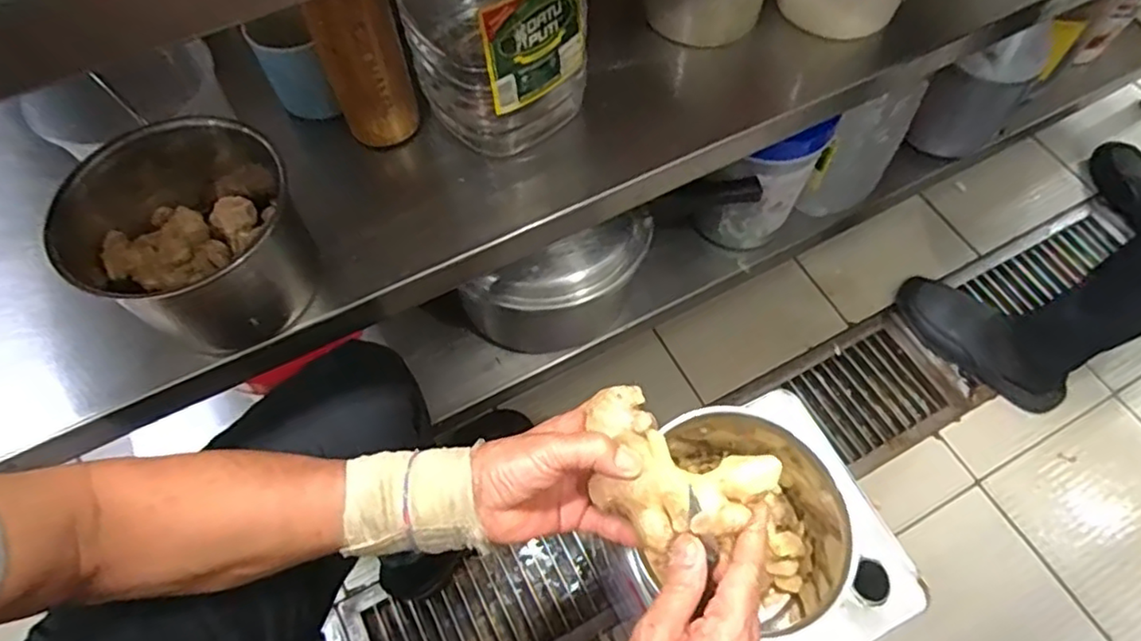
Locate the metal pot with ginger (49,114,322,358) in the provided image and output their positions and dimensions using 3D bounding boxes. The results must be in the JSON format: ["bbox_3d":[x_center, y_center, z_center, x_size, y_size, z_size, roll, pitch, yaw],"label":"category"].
[{"bbox_3d":[-0.285,-0.061,0.497,0.153,0.117,0.162,-36,70,-17],"label":"metal pot with ginger"}]

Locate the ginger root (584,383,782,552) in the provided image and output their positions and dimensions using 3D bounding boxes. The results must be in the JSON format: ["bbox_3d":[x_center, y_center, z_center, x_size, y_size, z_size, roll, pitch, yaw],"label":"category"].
[{"bbox_3d":[0.064,0.105,0.449,0.133,0.031,0.089,32,68,14],"label":"ginger root"}]

